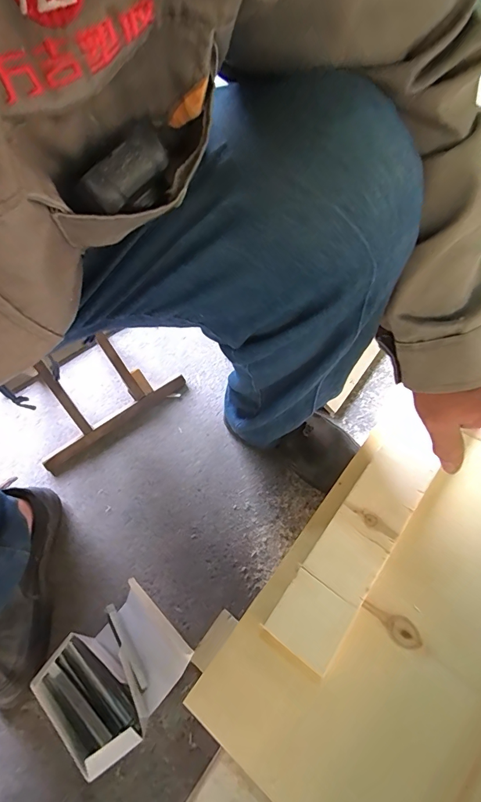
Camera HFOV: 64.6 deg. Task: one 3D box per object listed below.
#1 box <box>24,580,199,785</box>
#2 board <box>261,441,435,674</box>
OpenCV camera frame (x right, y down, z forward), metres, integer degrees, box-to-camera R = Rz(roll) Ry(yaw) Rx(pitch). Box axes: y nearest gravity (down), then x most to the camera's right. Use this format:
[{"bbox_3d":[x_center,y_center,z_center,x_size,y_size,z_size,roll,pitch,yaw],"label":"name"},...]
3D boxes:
[{"bbox_3d":[-0.152,0.337,0.480,0.136,0.070,0.157,37,67,23],"label":"box"},{"bbox_3d":[0.138,0.166,0.453,0.072,0.030,0.276,33,66,21],"label":"board"}]

